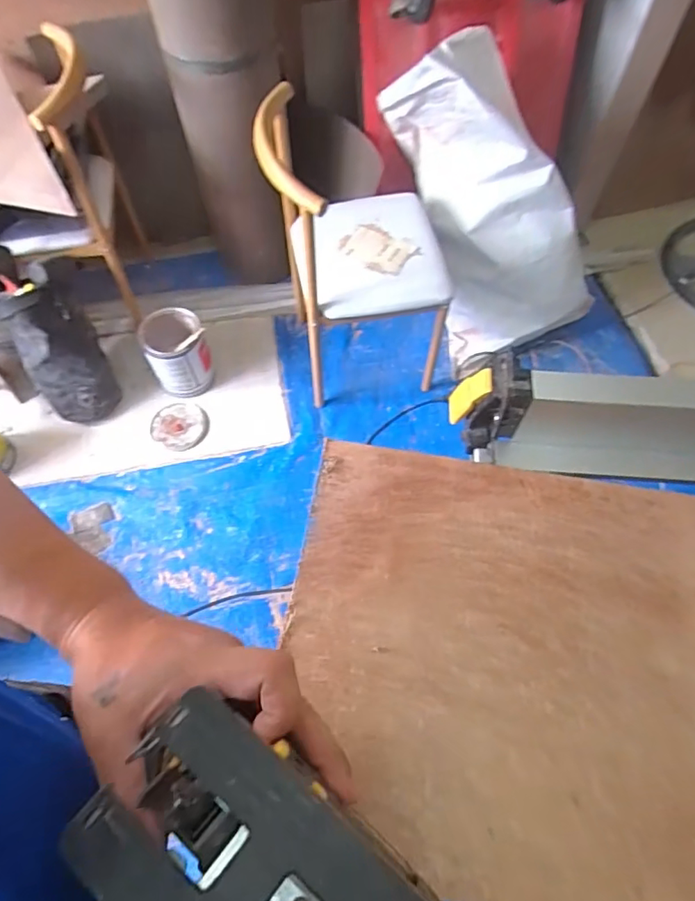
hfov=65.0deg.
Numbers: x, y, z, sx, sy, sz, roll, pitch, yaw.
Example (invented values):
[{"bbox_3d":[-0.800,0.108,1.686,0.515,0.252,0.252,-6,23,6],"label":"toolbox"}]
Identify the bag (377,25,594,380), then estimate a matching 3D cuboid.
[{"bbox_3d":[0.351,-0.609,1.426,0.282,0.760,0.324,-39,33,-17],"label":"bag"}]

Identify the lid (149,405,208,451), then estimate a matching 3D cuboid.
[{"bbox_3d":[-0.481,-0.073,1.579,0.159,0.016,0.150,-1,63,1],"label":"lid"}]

